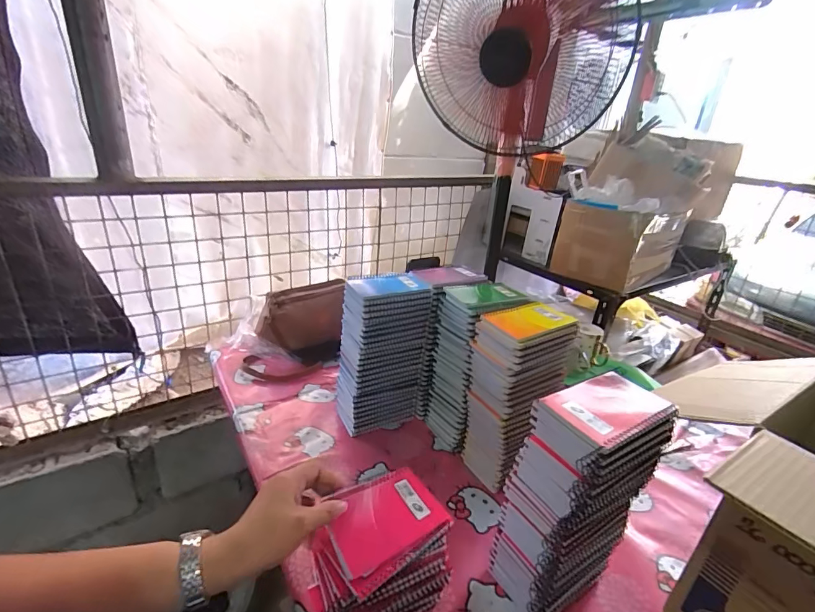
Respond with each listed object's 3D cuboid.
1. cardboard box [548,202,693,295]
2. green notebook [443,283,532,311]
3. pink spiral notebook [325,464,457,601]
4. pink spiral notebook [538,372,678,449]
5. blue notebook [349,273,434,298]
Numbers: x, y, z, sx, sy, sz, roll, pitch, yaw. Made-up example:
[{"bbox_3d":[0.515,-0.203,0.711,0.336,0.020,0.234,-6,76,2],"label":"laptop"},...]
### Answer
[{"bbox_3d":[0.609,-0.189,1.213,0.317,0.201,0.241,-13,29,-35],"label":"cardboard box"},{"bbox_3d":[0.138,-0.020,0.728,0.122,0.011,0.095,-8,28,-25],"label":"green notebook"},{"bbox_3d":[-0.024,0.240,0.460,0.130,0.016,0.092,-12,47,-41],"label":"pink spiral notebook"},{"bbox_3d":[0.219,0.106,0.445,0.123,0.012,0.080,-14,36,-25],"label":"pink spiral notebook"},{"bbox_3d":[-0.033,-0.035,0.730,0.123,0.014,0.091,-9,30,-24],"label":"blue notebook"}]

